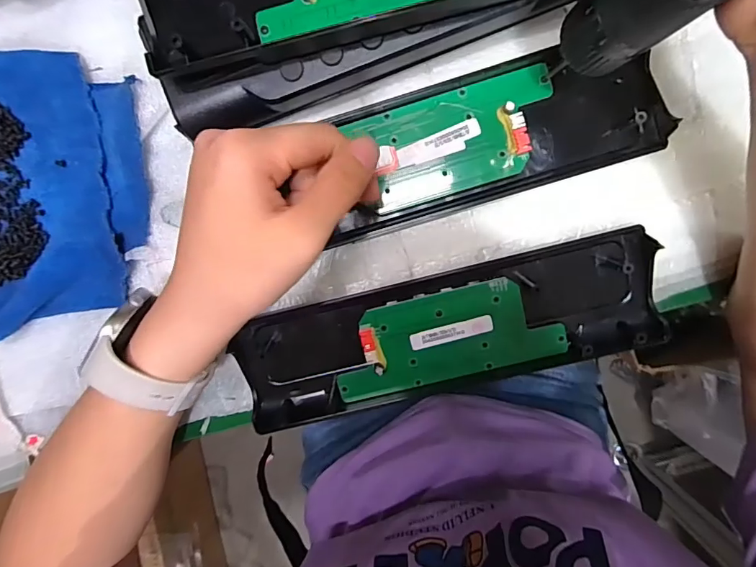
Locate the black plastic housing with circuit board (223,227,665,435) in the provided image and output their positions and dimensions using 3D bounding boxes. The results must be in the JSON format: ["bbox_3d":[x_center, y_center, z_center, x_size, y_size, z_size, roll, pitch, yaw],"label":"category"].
[{"bbox_3d":[0.041,0.030,0.268,0.243,0.020,0.070,-13,98,3],"label":"black plastic housing with circuit board"}]

